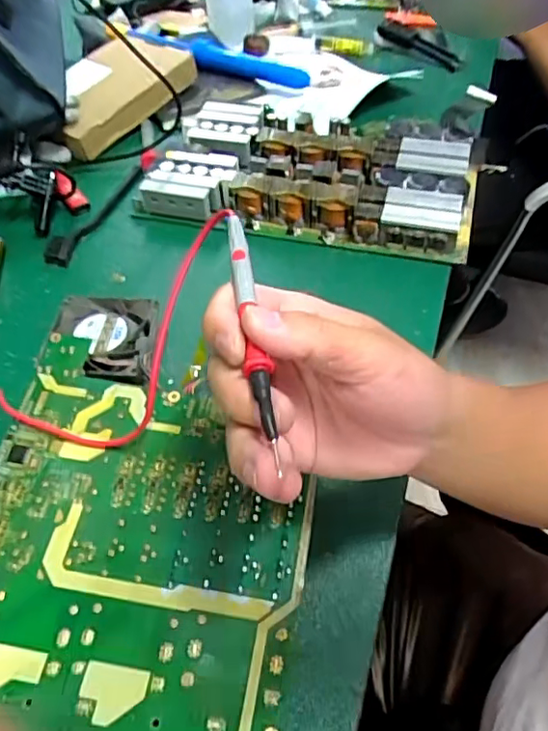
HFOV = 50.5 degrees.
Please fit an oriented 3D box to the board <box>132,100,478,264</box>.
[{"bbox_3d":[0.044,-0.212,0.622,0.334,0.046,0.206,12,52,11],"label":"board"}]

